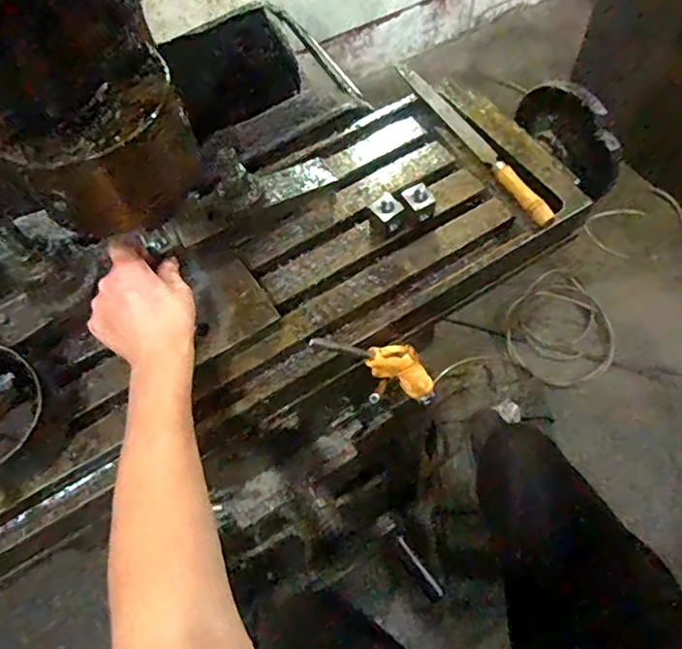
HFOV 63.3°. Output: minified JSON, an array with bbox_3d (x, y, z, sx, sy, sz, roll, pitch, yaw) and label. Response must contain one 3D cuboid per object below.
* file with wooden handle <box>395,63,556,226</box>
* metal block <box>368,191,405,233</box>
[{"bbox_3d":[0.138,-0.209,0.600,0.021,0.021,0.282,-26,63,-10],"label":"file with wooden handle"},{"bbox_3d":[0.046,-0.105,0.538,0.025,0.031,0.027,38,70,22],"label":"metal block"}]

